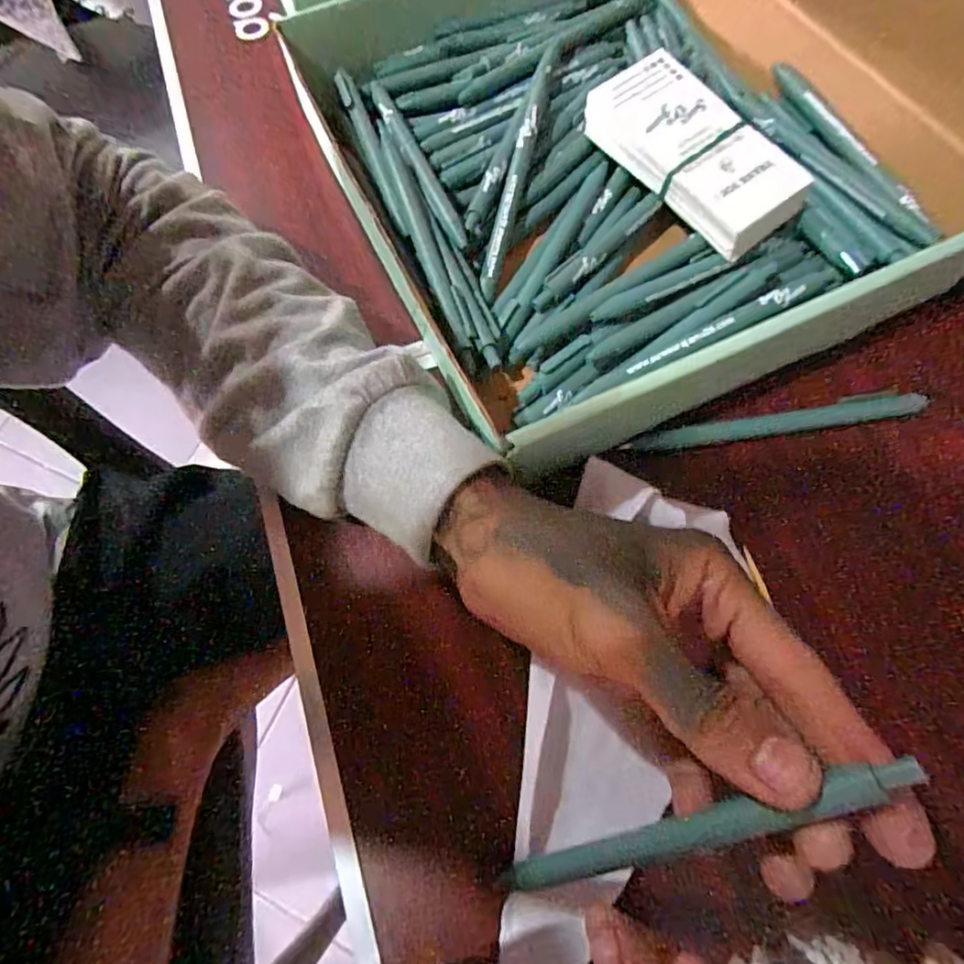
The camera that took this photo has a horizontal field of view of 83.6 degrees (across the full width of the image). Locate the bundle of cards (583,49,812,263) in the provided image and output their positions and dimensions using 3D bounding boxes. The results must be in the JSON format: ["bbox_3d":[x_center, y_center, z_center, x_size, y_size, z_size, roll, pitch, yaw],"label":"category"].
[{"bbox_3d":[0.107,-0.168,0.278,0.050,0.028,0.114,-37,72,-9],"label":"bundle of cards"}]

